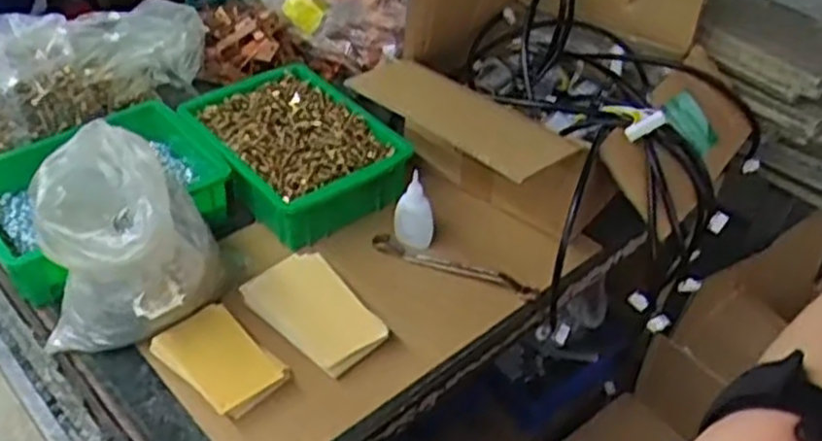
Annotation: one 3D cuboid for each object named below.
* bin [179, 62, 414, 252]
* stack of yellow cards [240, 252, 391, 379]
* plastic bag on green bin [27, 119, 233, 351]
[{"bbox_3d":[-0.144,-0.095,0.923,0.183,0.066,0.258,-28,52,-30],"label":"bin"},{"bbox_3d":[-0.091,0.088,0.762,0.084,0.022,0.139,-31,54,-32],"label":"stack of yellow cards"},{"bbox_3d":[-0.256,0.030,0.710,0.140,0.185,0.151,9,43,5],"label":"plastic bag on green bin"}]

